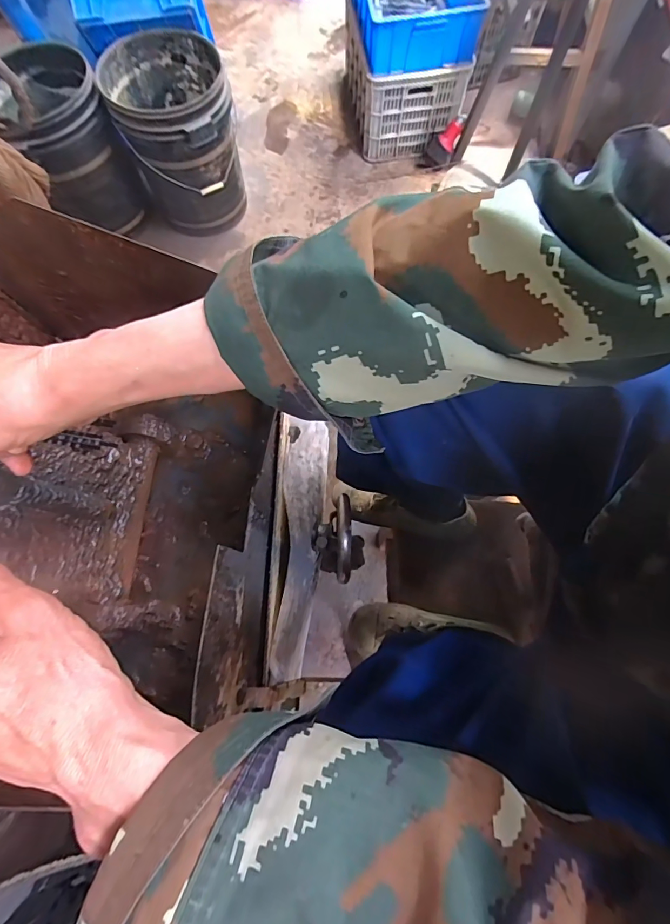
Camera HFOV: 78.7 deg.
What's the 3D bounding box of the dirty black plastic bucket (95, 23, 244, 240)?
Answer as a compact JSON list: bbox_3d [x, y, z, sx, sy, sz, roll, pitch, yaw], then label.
[{"bbox_3d":[-0.494,-1.028,1.361,0.345,0.429,0.368,-18,74,-5],"label":"dirty black plastic bucket"}]

